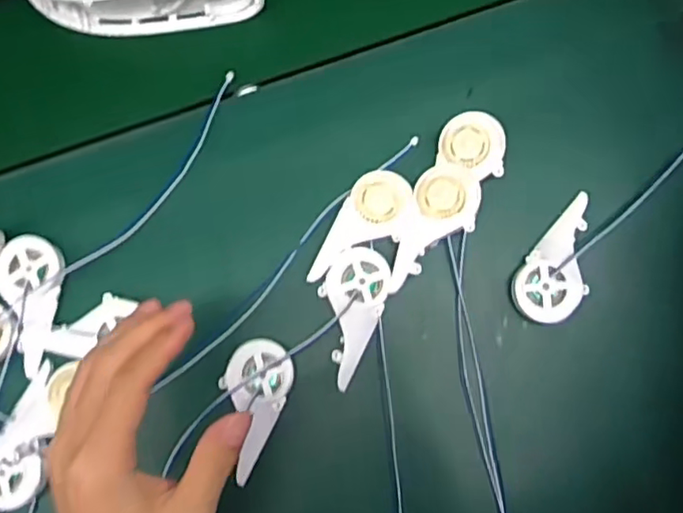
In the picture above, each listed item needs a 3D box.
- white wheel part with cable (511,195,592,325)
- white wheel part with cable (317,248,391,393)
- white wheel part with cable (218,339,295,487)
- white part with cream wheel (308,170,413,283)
[{"bbox_3d":[0.155,0.005,0.417,0.045,0.014,0.090,40,87,5],"label":"white wheel part with cable"},{"bbox_3d":[0.003,0.038,0.415,0.045,0.015,0.091,26,85,4],"label":"white wheel part with cable"},{"bbox_3d":[-0.058,0.104,0.409,0.046,0.008,0.093,4,91,2],"label":"white wheel part with cable"},{"bbox_3d":[0.017,-0.018,0.417,0.044,0.012,0.088,24,85,4],"label":"white part with cream wheel"}]

